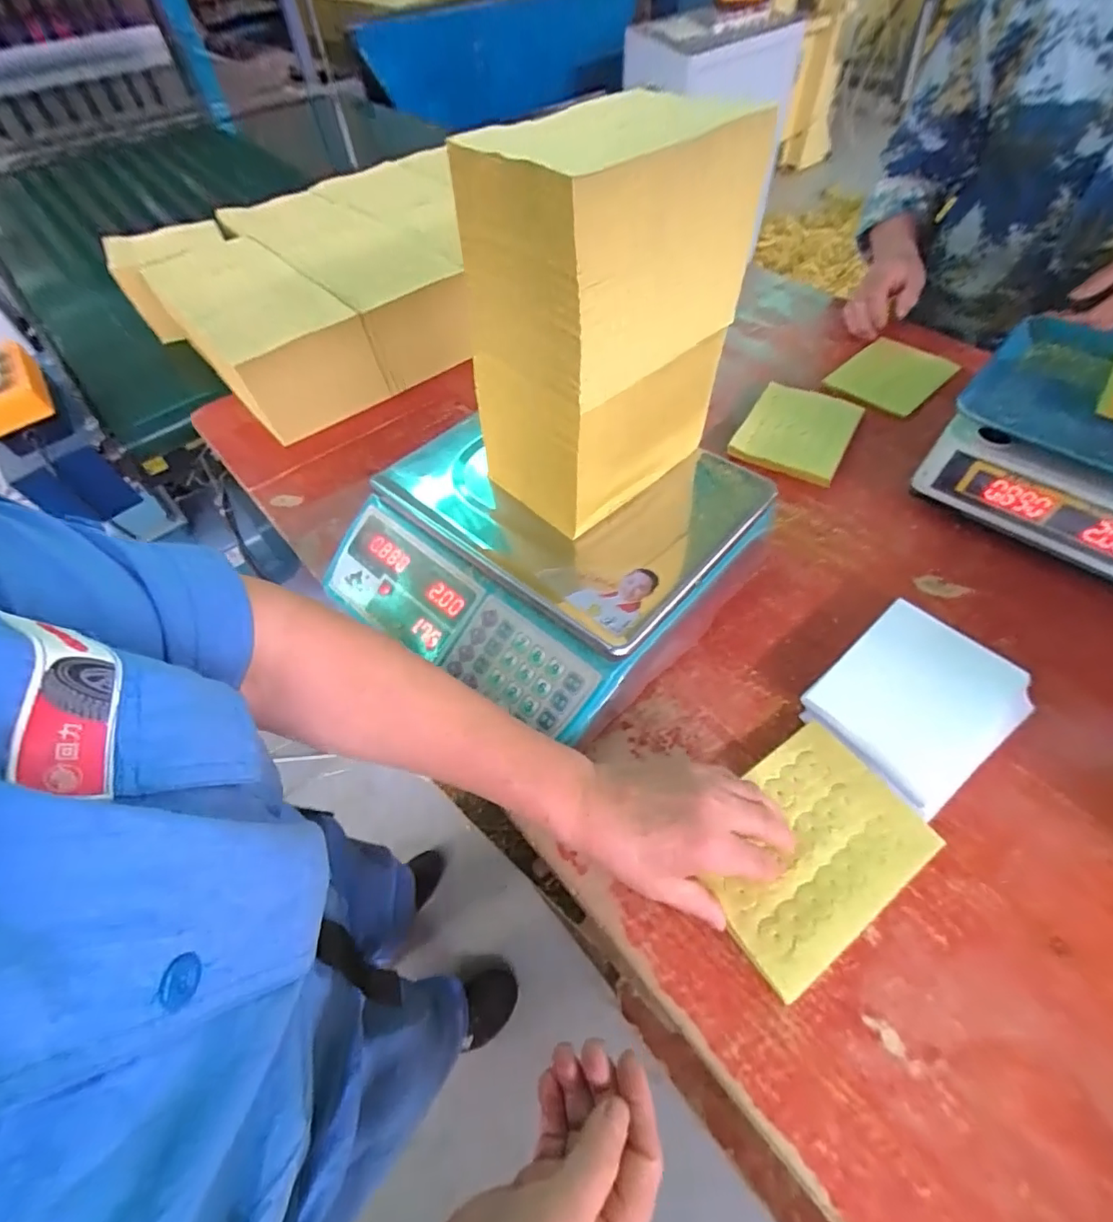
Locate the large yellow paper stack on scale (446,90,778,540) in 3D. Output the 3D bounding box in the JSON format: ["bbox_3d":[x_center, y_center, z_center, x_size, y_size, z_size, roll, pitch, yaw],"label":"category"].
[{"bbox_3d":[0.030,-0.210,0.410,0.169,0.224,0.128,-36,60,-20],"label":"large yellow paper stack on scale"}]

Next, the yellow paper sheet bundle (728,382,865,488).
[{"bbox_3d":[0.293,-0.217,0.660,0.119,0.023,0.156,26,59,20],"label":"yellow paper sheet bundle"}]

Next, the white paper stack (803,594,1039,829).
[{"bbox_3d":[0.294,0.073,0.443,0.155,0.026,0.123,-34,59,-20],"label":"white paper stack"}]

